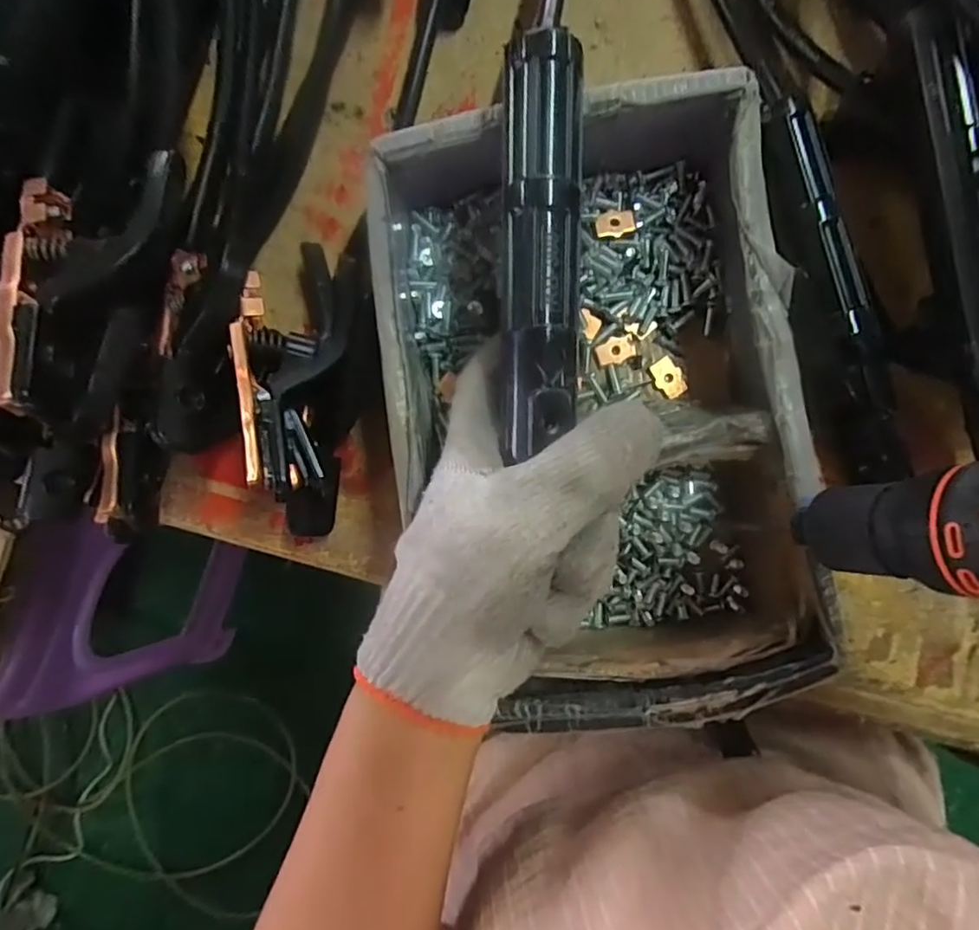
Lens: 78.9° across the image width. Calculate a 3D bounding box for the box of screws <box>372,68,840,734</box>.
[{"bbox_3d":[0.043,-0.031,0.268,0.182,0.062,0.283,-9,89,1],"label":"box of screws"}]

